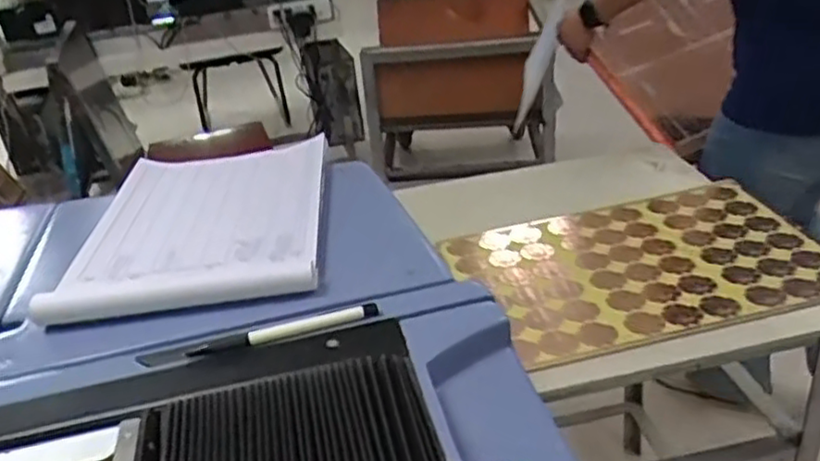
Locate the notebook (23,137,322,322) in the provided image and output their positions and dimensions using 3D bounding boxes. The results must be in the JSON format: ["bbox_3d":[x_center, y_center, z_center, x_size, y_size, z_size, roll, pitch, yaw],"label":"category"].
[{"bbox_3d":[-0.188,-0.011,0.680,0.213,0.029,0.290,-6,29,0],"label":"notebook"}]

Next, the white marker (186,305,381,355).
[{"bbox_3d":[-0.090,0.073,0.517,0.136,0.014,0.013,-12,29,-9],"label":"white marker"}]

